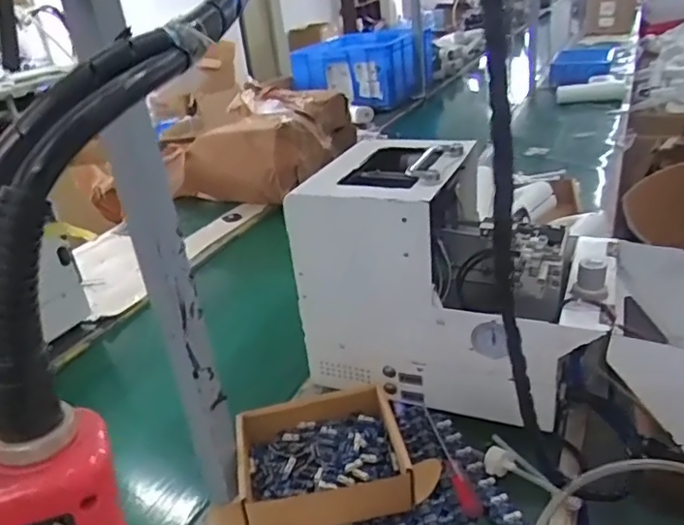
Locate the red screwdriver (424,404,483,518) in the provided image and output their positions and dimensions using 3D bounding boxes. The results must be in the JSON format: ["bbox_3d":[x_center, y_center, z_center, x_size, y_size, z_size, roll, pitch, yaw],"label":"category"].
[{"bbox_3d":[0.113,0.202,0.620,0.018,0.016,0.157,-9,27,-5],"label":"red screwdriver"}]

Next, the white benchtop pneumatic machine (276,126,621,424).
[{"bbox_3d":[0.137,0.018,0.719,0.326,0.281,0.213,5,29,22],"label":"white benchtop pneumatic machine"}]

